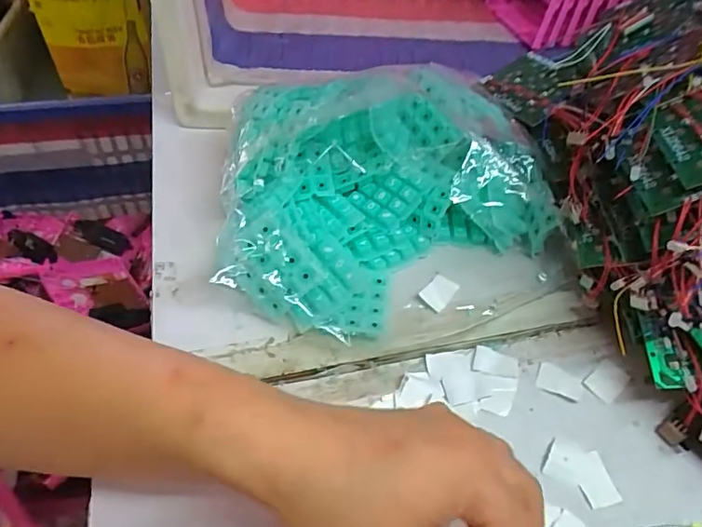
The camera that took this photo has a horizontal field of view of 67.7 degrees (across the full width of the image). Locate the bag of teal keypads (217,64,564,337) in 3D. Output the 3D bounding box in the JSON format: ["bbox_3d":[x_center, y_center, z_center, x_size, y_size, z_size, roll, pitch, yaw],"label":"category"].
[{"bbox_3d":[0.027,-0.051,0.388,0.247,0.094,0.186,-10,50,-12],"label":"bag of teal keypads"}]

